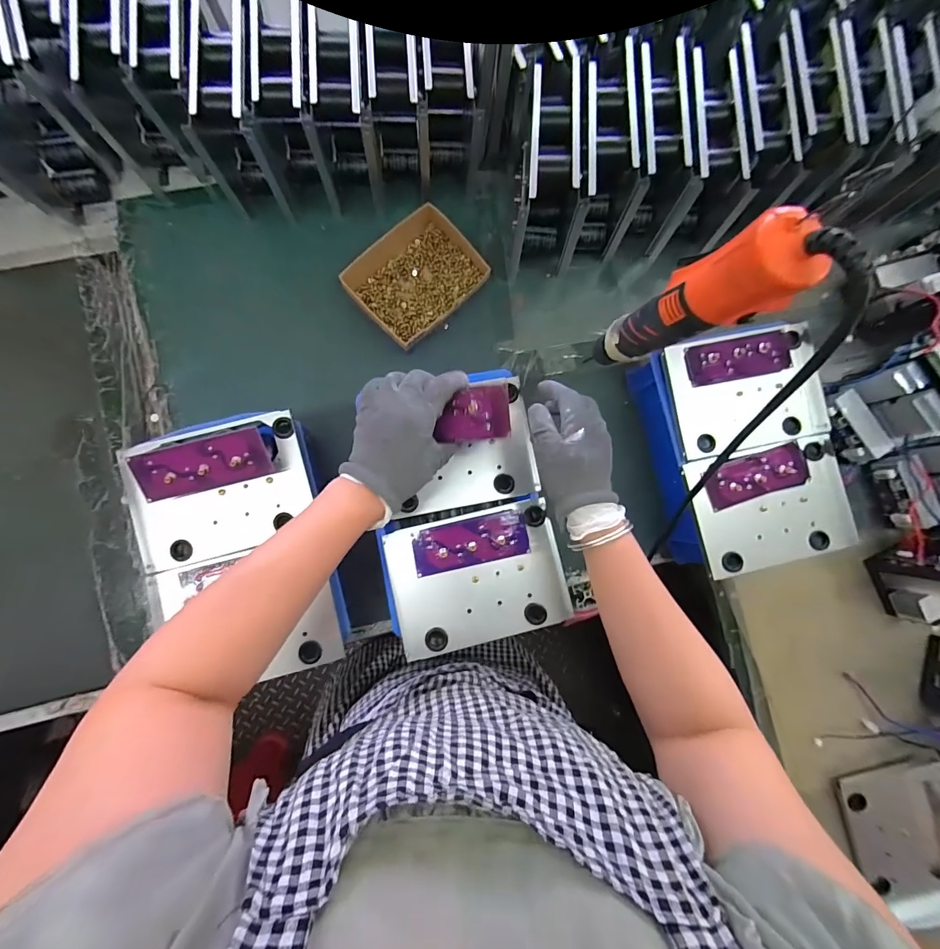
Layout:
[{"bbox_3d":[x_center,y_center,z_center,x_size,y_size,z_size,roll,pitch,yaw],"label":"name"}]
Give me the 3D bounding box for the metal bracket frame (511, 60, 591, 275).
[{"bbox_3d":[0.108,-0.395,0.543,0.080,0.148,0.193,2,86,-3],"label":"metal bracket frame"}]

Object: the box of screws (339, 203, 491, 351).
[{"bbox_3d":[-0.078,-0.287,0.580,0.174,0.038,0.152,-44,89,-5],"label":"box of screws"}]

